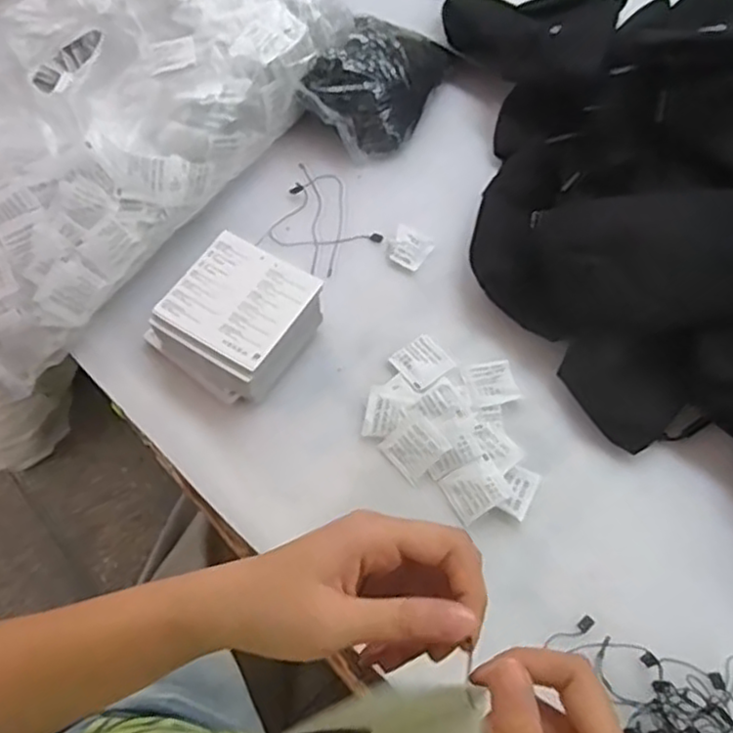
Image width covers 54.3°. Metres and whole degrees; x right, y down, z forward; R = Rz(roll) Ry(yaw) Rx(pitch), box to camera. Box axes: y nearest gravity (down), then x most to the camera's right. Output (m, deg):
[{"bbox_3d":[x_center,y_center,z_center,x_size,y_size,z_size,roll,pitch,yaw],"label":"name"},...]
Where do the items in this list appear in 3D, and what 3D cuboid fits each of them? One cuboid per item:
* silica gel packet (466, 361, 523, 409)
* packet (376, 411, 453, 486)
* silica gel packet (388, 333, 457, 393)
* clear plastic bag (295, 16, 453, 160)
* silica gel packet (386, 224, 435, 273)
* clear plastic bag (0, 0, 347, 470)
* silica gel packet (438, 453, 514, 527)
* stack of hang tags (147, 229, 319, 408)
[{"bbox_3d":[0.098,0.014,0.557,0.037,0.011,0.038,-14,62,-4],"label":"silica gel packet"},{"bbox_3d":[0.036,0.060,0.531,0.042,0.004,0.039,-47,72,5],"label":"packet"},{"bbox_3d":[0.045,-0.003,0.572,0.041,0.006,0.040,-33,67,-17],"label":"silica gel packet"},{"bbox_3d":[0.015,-0.276,0.677,0.092,0.063,0.150,29,67,18],"label":"clear plastic bag"},{"bbox_3d":[0.037,-0.103,0.624,0.038,0.010,0.037,30,68,18],"label":"silica gel packet"},{"bbox_3d":[-0.269,-0.226,0.651,0.346,0.100,0.446,34,69,19],"label":"clear plastic bag"},{"bbox_3d":[0.078,0.088,0.512,0.042,0.010,0.036,-33,60,1],"label":"silica gel packet"},{"bbox_3d":[-0.104,-0.037,0.573,0.116,0.054,0.109,32,68,19],"label":"stack of hang tags"}]

